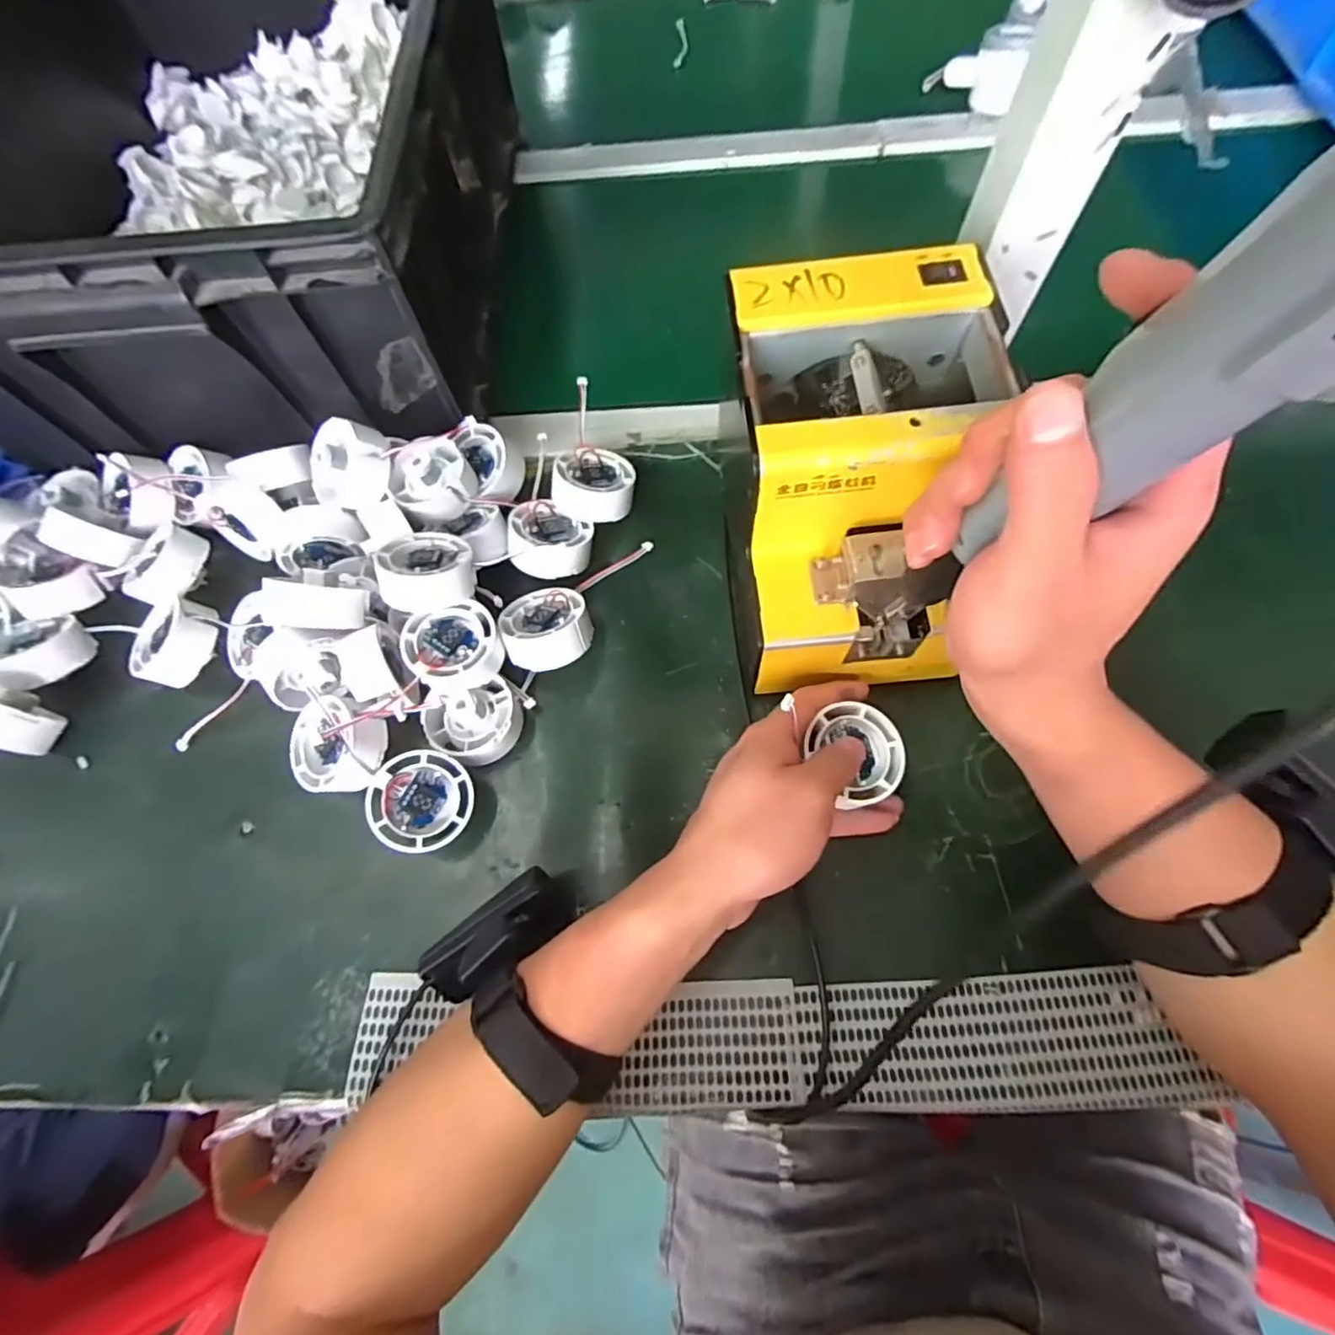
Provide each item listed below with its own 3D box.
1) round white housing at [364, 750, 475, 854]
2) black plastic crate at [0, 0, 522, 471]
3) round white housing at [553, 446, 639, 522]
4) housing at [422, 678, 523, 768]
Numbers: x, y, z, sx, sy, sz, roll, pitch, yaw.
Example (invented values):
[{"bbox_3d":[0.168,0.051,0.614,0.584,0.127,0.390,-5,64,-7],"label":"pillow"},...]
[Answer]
[{"bbox_3d":[-0.137,0.074,0.342,0.052,0.022,0.053,42,66,-12],"label":"round white housing"},{"bbox_3d":[-0.332,-0.386,0.466,0.381,0.165,0.468,-4,68,2],"label":"black plastic crate"},{"bbox_3d":[-0.045,-0.126,0.420,0.050,0.024,0.050,7,50,-8],"label":"round white housing"},{"bbox_3d":[-0.113,0.034,0.363,0.052,0.034,0.044,-26,69,-7],"label":"housing"}]

